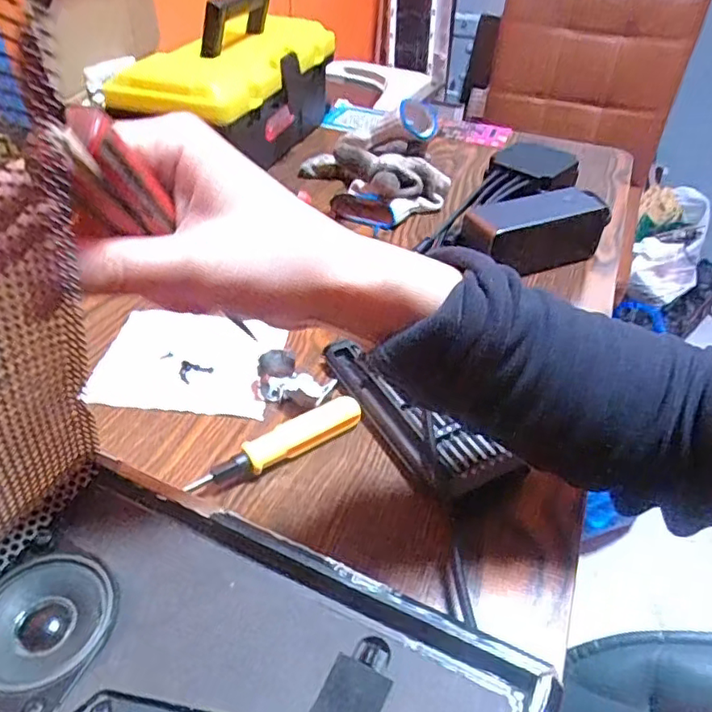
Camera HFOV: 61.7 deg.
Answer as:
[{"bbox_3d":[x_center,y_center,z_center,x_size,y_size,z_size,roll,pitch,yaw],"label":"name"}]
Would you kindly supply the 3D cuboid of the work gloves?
[{"bbox_3d":[0.026,-0.213,0.653,0.154,0.083,0.155,0,40,0],"label":"work gloves"}]

